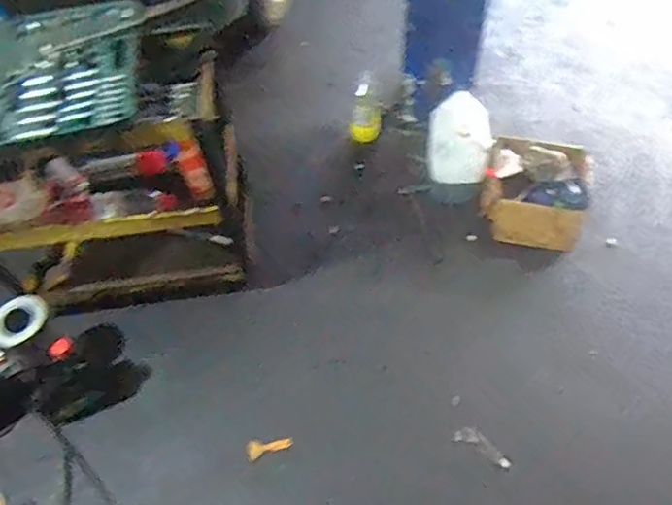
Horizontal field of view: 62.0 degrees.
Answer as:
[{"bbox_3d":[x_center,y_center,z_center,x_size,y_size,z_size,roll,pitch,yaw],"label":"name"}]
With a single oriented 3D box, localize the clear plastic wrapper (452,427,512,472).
[{"bbox_3d":[0.403,0.528,1.520,0.162,0.016,0.059,22,74,33],"label":"clear plastic wrapper"}]

